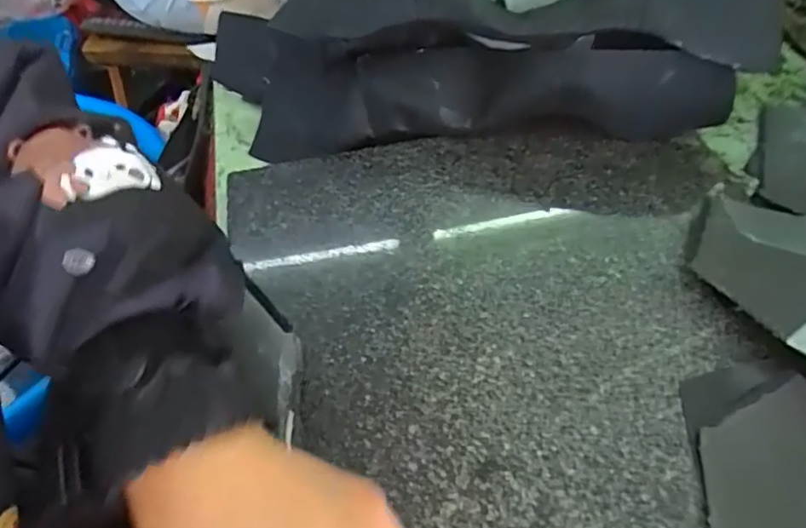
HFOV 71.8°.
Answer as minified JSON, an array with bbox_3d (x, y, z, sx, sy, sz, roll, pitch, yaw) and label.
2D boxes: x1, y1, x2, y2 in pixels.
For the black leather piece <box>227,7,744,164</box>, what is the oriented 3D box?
[{"bbox_3d":[0.024,-0.111,0.400,0.364,0.105,0.042,12,55,13],"label":"black leather piece"}]

